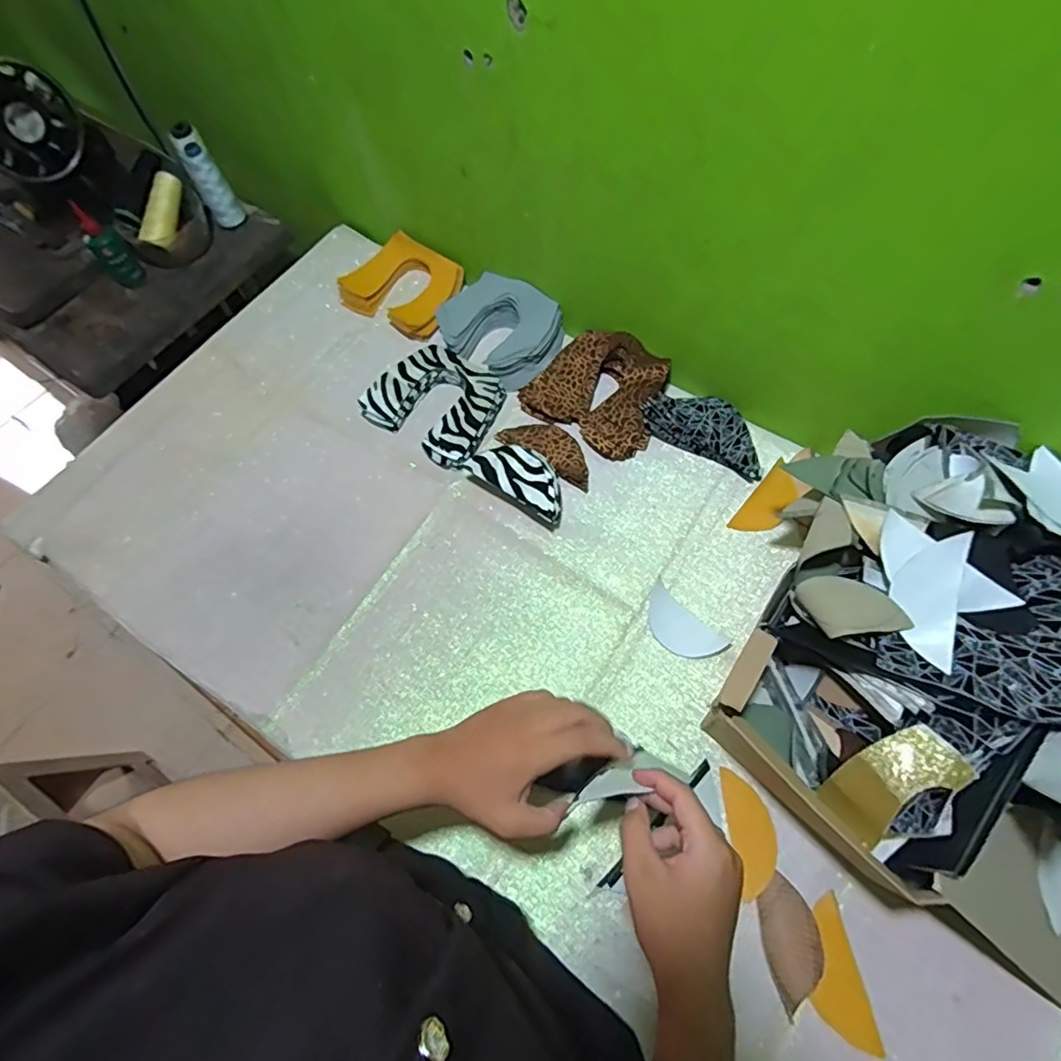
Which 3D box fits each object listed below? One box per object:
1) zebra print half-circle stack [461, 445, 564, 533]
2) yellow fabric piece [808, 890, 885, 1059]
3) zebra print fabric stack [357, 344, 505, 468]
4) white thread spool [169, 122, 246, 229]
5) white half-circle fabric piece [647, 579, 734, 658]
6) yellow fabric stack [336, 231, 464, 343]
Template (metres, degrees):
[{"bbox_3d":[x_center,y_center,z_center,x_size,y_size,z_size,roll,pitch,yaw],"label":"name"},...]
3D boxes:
[{"bbox_3d":[-0.011,-0.057,0.655,0.125,0.052,0.065,36,71,17],"label":"zebra print half-circle stack"},{"bbox_3d":[0.246,0.358,0.464,0.043,0.009,0.102,-7,65,-1],"label":"yellow fabric piece"},{"bbox_3d":[-0.113,-0.159,0.719,0.157,0.036,0.134,31,70,16],"label":"zebra print fabric stack"},{"bbox_3d":[-0.481,-0.525,0.869,0.049,0.130,0.042,-30,67,-11],"label":"white thread spool"},{"bbox_3d":[0.152,0.100,0.592,0.044,0.019,0.092,-40,69,-15],"label":"white half-circle fabric piece"},{"bbox_3d":[-0.178,-0.341,0.809,0.162,0.046,0.126,31,70,16],"label":"yellow fabric stack"}]

